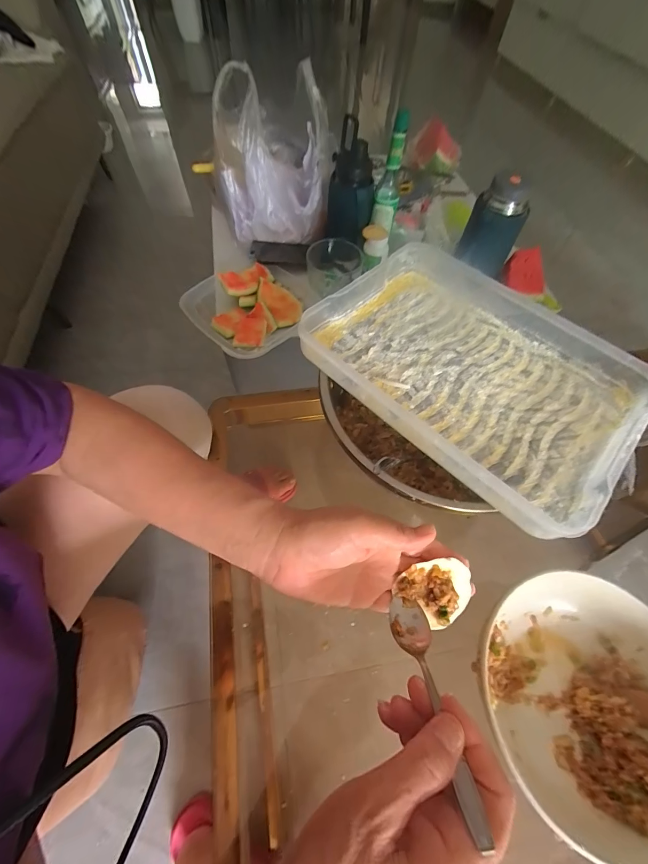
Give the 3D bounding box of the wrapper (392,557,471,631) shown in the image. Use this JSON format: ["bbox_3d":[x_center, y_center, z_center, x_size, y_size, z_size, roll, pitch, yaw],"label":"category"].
[{"bbox_3d":[0.089,0.128,0.262,0.058,0.020,0.049,-16,87,-1],"label":"wrapper"}]

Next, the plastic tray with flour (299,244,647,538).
[{"bbox_3d":[0.152,-0.076,0.340,0.302,0.037,0.233,41,67,18],"label":"plastic tray with flour"}]

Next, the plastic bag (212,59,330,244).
[{"bbox_3d":[-0.094,-0.512,0.621,0.201,0.237,0.143,0,61,-3],"label":"plastic bag"}]

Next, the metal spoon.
[{"bbox_3d":[0.069,0.164,0.205,0.028,0.012,0.128,-2,22,-4],"label":"metal spoon"}]

